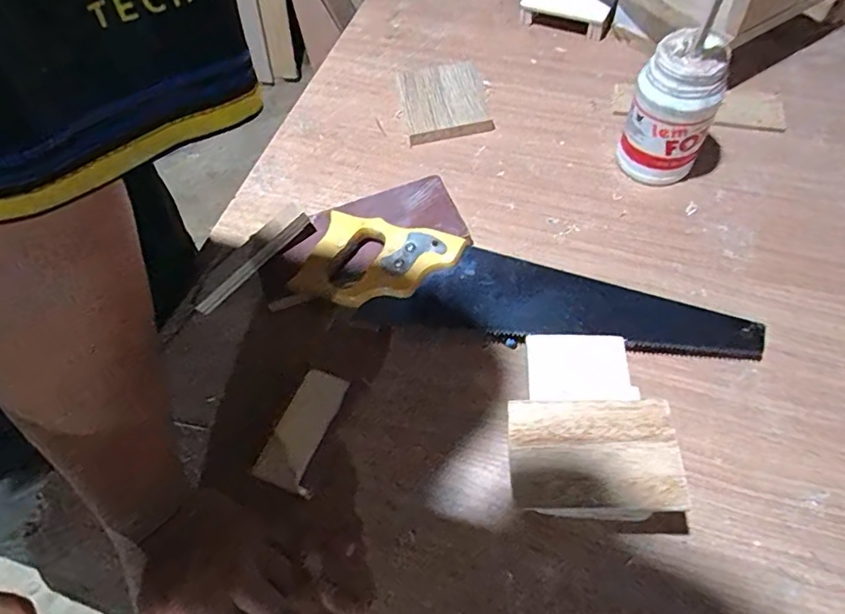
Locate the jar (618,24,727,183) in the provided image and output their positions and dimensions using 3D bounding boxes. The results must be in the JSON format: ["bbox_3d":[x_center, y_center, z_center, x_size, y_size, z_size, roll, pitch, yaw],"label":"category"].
[{"bbox_3d":[0.244,-0.192,0.542,0.080,0.138,0.061,25,63,17],"label":"jar"}]

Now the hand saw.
[{"bbox_3d":[0.083,-0.012,0.501,0.417,0.044,0.089,9,59,8],"label":"hand saw"}]

